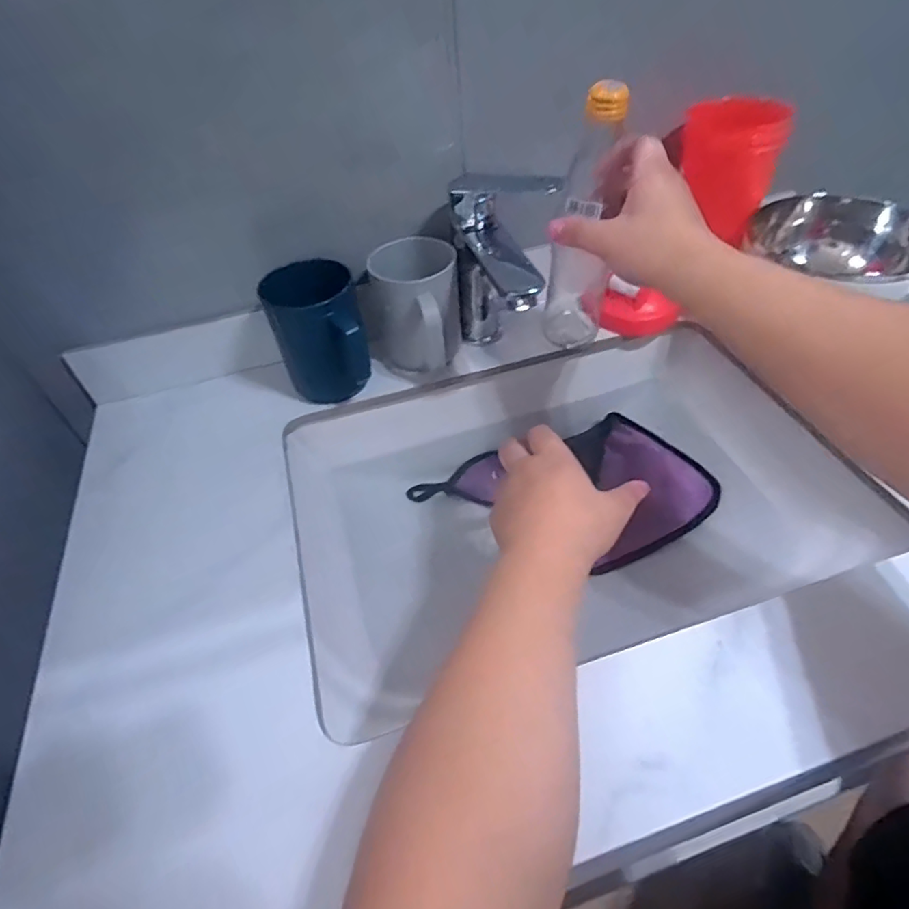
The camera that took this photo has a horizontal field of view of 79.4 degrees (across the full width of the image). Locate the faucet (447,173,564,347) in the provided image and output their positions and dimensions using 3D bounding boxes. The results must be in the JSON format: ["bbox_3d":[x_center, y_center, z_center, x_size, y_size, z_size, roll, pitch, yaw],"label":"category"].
[{"bbox_3d":[0.045,-0.170,0.526,0.099,0.161,0.050,29,56,28],"label":"faucet"}]

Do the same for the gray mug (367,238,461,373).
[{"bbox_3d":[-0.036,-0.138,0.538,0.083,0.099,0.109,-4,47,1],"label":"gray mug"}]

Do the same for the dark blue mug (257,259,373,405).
[{"bbox_3d":[-0.124,-0.108,0.508,0.081,0.113,0.072,-12,48,-6],"label":"dark blue mug"}]

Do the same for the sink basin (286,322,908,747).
[{"bbox_3d":[0.093,0.043,0.521,0.451,0.103,0.294,-14,48,-7],"label":"sink basin"}]

